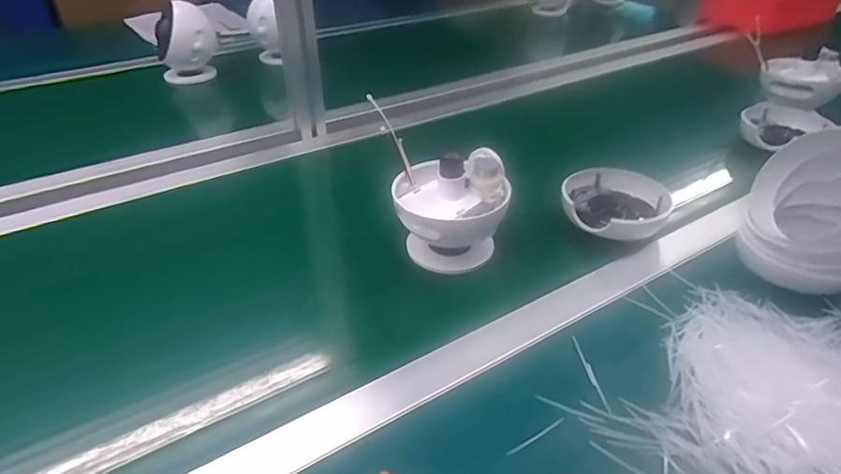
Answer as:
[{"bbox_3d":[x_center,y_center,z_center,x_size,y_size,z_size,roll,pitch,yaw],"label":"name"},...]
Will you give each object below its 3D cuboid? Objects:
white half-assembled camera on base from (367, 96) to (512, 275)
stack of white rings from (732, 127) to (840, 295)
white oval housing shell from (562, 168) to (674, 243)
[{"bbox_3d":[0.024,-0.037,0.567,0.128,0.124,0.110,0,36,-1],"label":"white half-assembled camera on base"},{"bbox_3d":[0.385,-0.032,0.530,0.107,0.140,0.087,20,41,25],"label":"stack of white rings"},{"bbox_3d":[0.220,-0.036,0.617,0.106,0.038,0.120,-20,41,-26],"label":"white oval housing shell"}]

